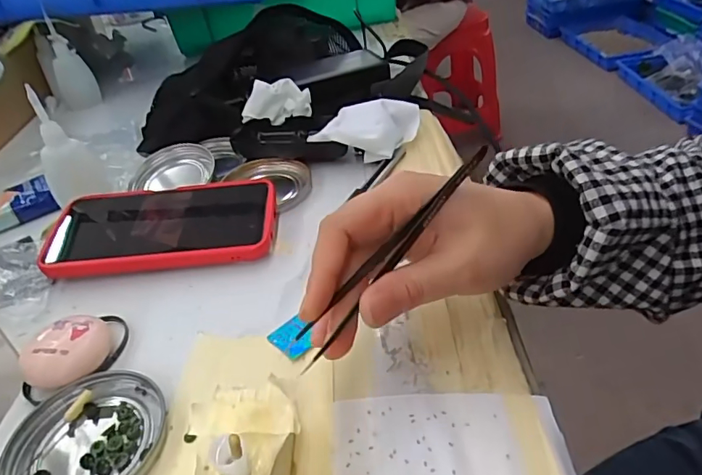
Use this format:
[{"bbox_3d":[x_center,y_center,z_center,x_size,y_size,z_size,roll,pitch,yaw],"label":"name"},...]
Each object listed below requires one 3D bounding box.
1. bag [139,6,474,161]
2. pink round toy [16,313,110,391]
[{"bbox_3d":[-0.073,-0.177,0.535,0.284,0.071,0.257,3,40,12],"label":"bag"},{"bbox_3d":[-0.166,0.068,0.292,0.043,0.023,0.040,-4,39,4],"label":"pink round toy"}]

